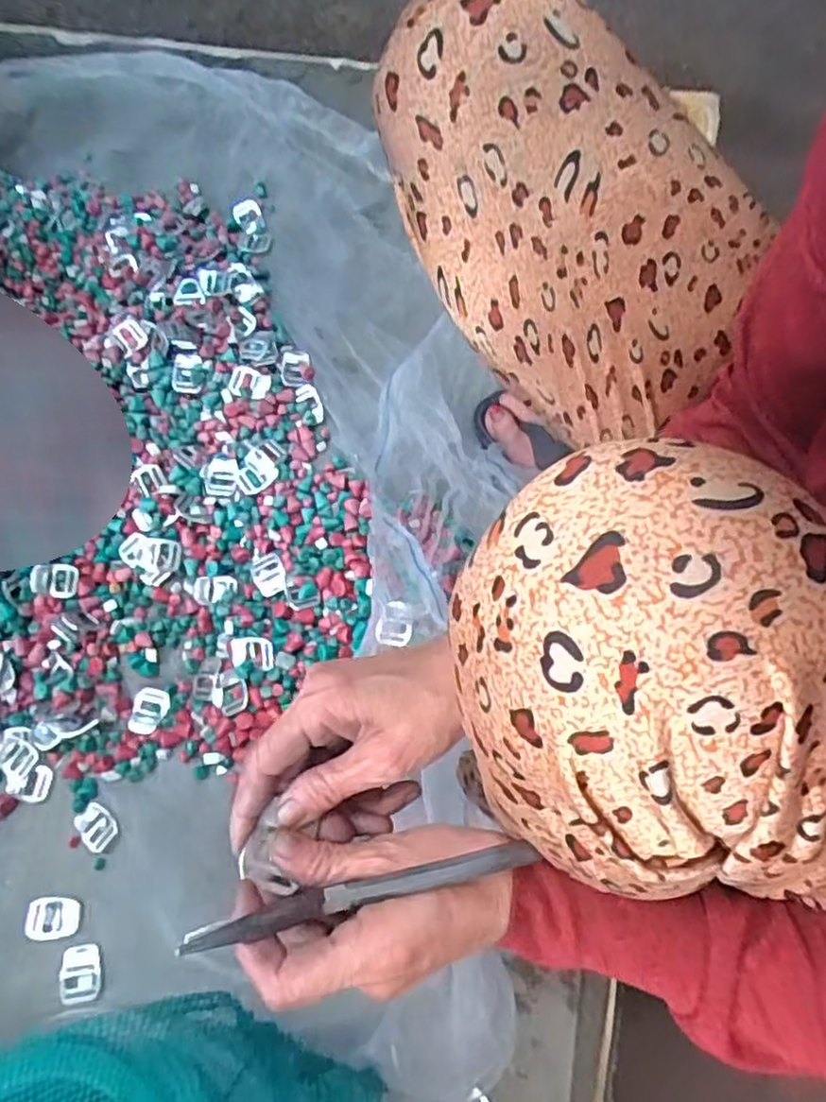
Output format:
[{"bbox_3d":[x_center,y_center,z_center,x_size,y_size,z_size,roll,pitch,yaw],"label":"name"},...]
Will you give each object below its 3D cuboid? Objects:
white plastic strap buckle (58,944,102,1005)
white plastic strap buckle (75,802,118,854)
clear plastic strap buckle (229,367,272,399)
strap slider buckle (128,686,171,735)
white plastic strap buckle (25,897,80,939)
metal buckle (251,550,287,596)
[{"bbox_3d":[-0.260,0.330,0.539,0.032,0.005,0.039,-7,70,0],"label":"white plastic strap buckle"},{"bbox_3d":[-0.263,0.229,0.573,0.037,0.004,0.028,41,77,15],"label":"white plastic strap buckle"},{"bbox_3d":[-0.164,-0.168,0.692,0.041,0.006,0.028,14,86,1],"label":"clear plastic strap buckle"},{"bbox_3d":[-0.232,0.140,0.606,0.031,0.004,0.040,8,70,5],"label":"strap slider buckle"},{"bbox_3d":[-0.290,0.295,0.555,0.042,0.004,0.030,0,70,2],"label":"white plastic strap buckle"},{"bbox_3d":[-0.132,0.022,0.635,0.030,0.007,0.040,-29,71,-8],"label":"metal buckle"}]

